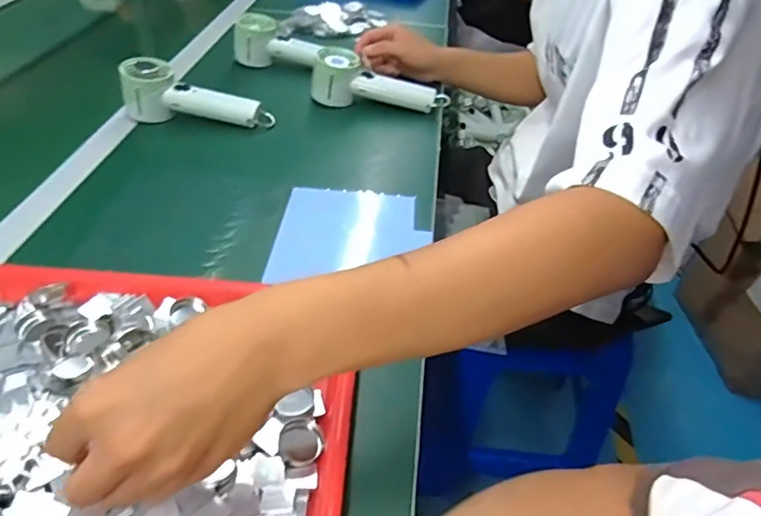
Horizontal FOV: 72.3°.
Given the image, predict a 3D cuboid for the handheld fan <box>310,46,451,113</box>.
[{"bbox_3d":[0.000,-0.251,0.743,0.193,0.064,0.050,2,43,-2],"label":"handheld fan"}]

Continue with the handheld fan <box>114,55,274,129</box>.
[{"bbox_3d":[-0.236,-0.214,0.679,0.180,0.066,0.049,2,43,-3],"label":"handheld fan"}]

